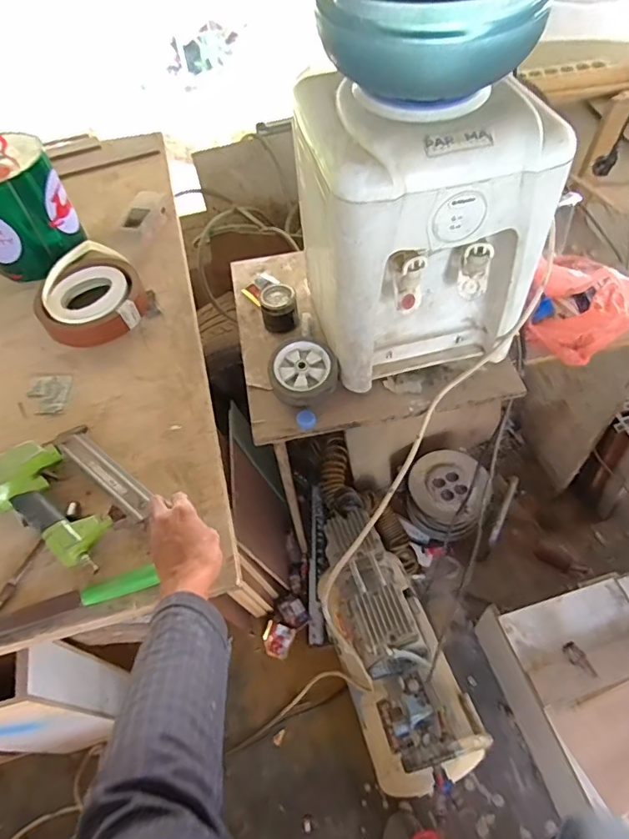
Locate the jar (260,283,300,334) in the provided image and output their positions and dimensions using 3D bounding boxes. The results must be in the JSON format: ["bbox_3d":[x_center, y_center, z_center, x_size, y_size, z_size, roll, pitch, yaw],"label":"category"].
[{"bbox_3d":[-0.065,-0.213,0.978,0.068,0.068,0.065,-2,53,3],"label":"jar"}]

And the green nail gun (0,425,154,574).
[{"bbox_3d":[-0.334,0.099,0.685,0.197,0.050,0.162,36,63,26],"label":"green nail gun"}]

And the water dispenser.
[{"bbox_3d":[0.152,-0.299,0.814,0.308,0.393,0.291,-12,54,-5],"label":"water dispenser"}]

